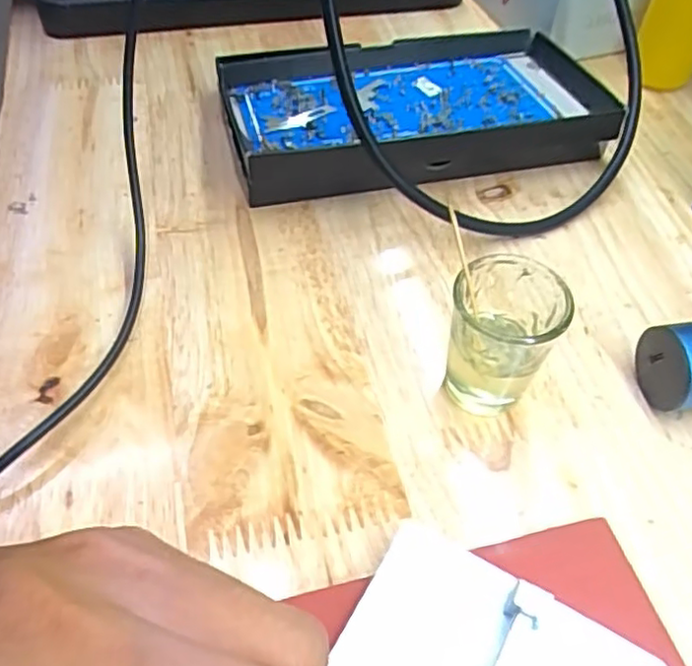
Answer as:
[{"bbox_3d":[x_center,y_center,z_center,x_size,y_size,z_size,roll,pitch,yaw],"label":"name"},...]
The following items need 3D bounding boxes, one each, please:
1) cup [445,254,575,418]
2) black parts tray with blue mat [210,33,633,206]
[{"bbox_3d":[0.052,0.001,0.227,0.034,0.049,0.033,1,51,-1],"label":"cup"},{"bbox_3d":[0.033,-0.107,0.325,0.173,0.034,0.099,-11,52,-10],"label":"black parts tray with blue mat"}]

